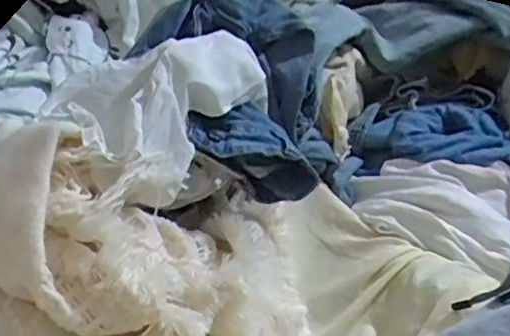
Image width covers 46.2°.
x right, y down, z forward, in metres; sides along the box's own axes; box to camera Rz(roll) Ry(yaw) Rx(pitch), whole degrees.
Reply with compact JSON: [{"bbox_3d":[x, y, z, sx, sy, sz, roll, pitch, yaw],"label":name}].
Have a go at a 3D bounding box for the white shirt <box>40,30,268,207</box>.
[{"bbox_3d":[-0.067,-0.063,0.567,0.234,0.067,0.160,-22,44,-32],"label":"white shirt"}]

